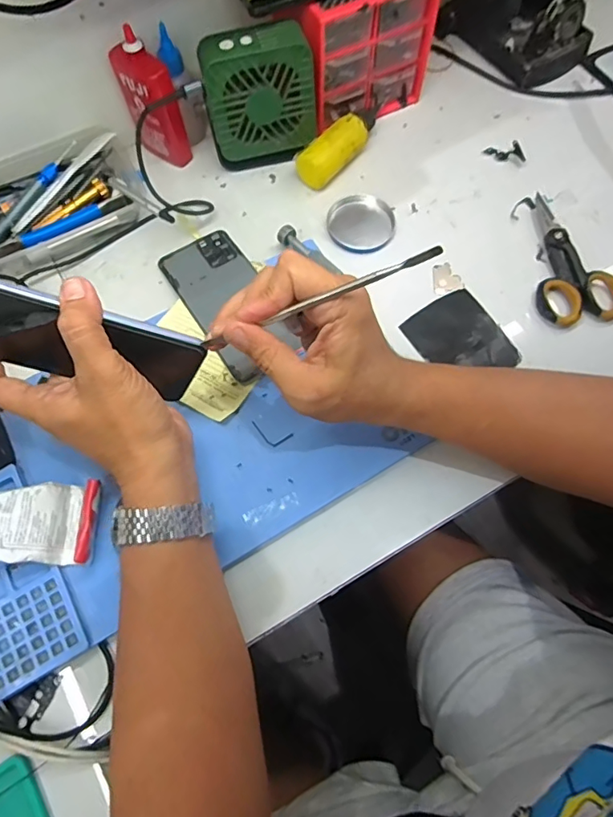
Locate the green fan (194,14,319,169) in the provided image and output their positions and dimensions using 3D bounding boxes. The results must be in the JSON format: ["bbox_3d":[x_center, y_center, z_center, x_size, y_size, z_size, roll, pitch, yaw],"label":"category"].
[{"bbox_3d":[-0.044,-0.289,0.479,0.099,0.113,0.044,-13,69,-5],"label":"green fan"}]

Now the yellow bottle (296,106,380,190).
[{"bbox_3d":[0.040,-0.269,0.512,0.032,0.038,0.121,38,73,14],"label":"yellow bottle"}]

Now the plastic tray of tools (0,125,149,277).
[{"bbox_3d":[-0.243,-0.195,0.482,0.176,0.040,0.106,-26,71,-10],"label":"plastic tray of tools"}]

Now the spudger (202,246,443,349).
[{"bbox_3d":[0.001,-0.062,0.302,0.162,0.006,0.004,-16,66,28],"label":"spudger"}]

